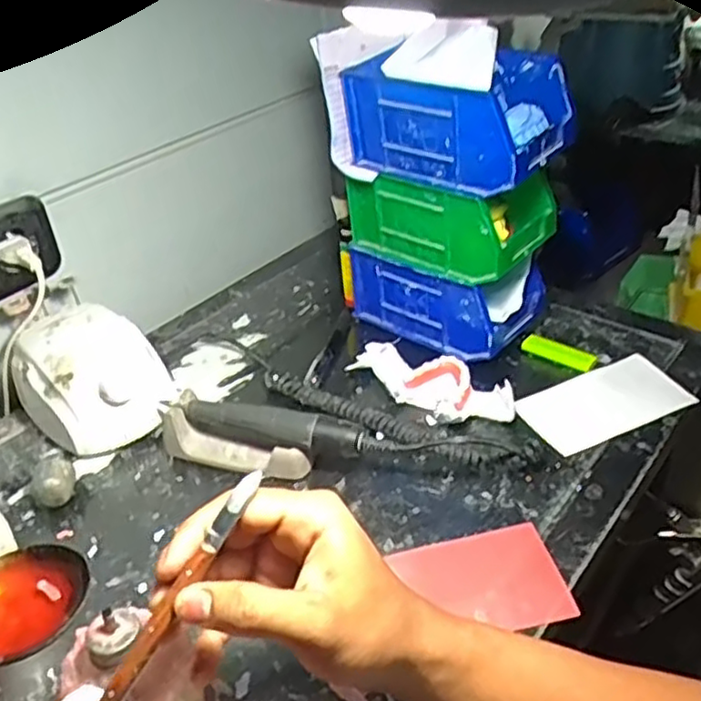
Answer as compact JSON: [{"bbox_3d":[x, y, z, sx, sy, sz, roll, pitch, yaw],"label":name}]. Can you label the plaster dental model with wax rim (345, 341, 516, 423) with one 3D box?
[{"bbox_3d":[0.070,0.031,0.623,0.058,0.036,0.154,-31,43,-33],"label":"plaster dental model with wax rim"}]

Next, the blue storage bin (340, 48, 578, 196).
[{"bbox_3d":[0.088,-0.195,0.600,0.177,0.083,0.099,25,45,35],"label":"blue storage bin"}]

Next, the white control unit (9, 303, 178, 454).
[{"bbox_3d":[-0.223,0.025,0.623,0.134,0.082,0.106,24,44,34],"label":"white control unit"}]

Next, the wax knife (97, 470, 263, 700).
[{"bbox_3d":[-0.092,0.132,0.326,0.012,0.010,0.175,23,72,33],"label":"wax knife"}]

